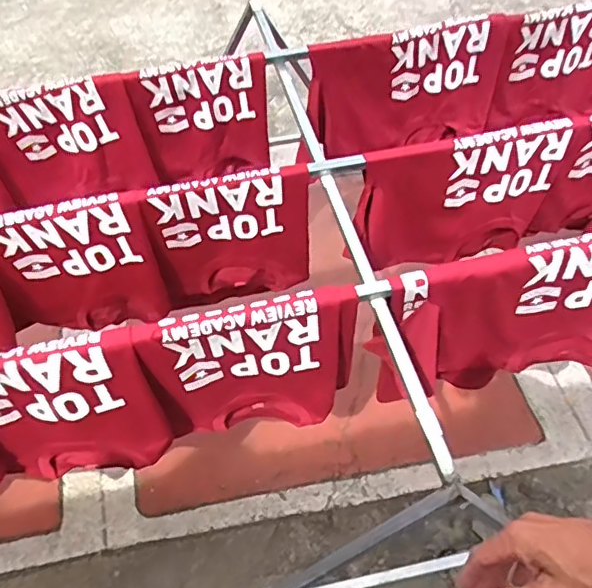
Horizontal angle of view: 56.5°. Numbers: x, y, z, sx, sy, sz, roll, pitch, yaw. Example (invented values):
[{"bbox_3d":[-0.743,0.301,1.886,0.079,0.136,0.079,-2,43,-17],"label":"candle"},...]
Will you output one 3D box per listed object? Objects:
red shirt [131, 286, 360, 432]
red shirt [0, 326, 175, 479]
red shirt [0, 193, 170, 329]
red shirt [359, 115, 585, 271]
[{"bbox_3d":[-0.066,0.128,0.950,0.337,0.351,0.067,-3,60,-3],"label":"red shirt"},{"bbox_3d":[-0.375,0.194,0.894,0.307,0.308,0.107,-6,60,-5],"label":"red shirt"},{"bbox_3d":[-0.432,-0.041,1.069,0.327,0.336,0.057,-9,60,-6],"label":"red shirt"},{"bbox_3d":[0.341,-0.192,1.130,0.420,0.317,0.052,-12,61,-8],"label":"red shirt"}]

